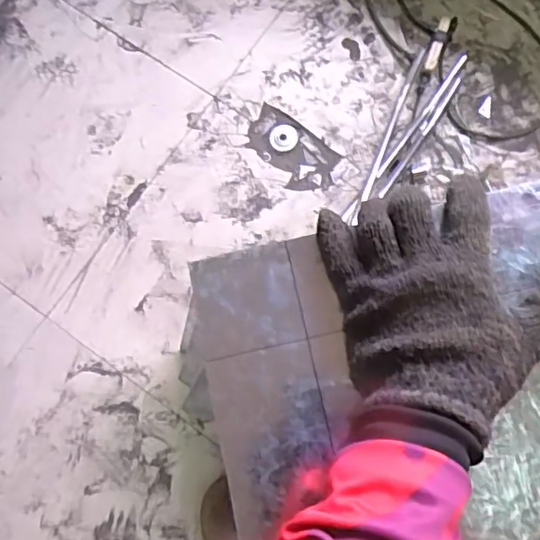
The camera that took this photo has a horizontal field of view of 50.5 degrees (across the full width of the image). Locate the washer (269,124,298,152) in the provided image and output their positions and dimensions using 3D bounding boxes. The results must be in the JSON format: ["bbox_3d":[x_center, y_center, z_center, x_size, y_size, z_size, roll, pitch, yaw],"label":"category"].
[{"bbox_3d":[0.029,-0.283,1.225,0.060,0.004,0.060,-6,83,-2],"label":"washer"}]

